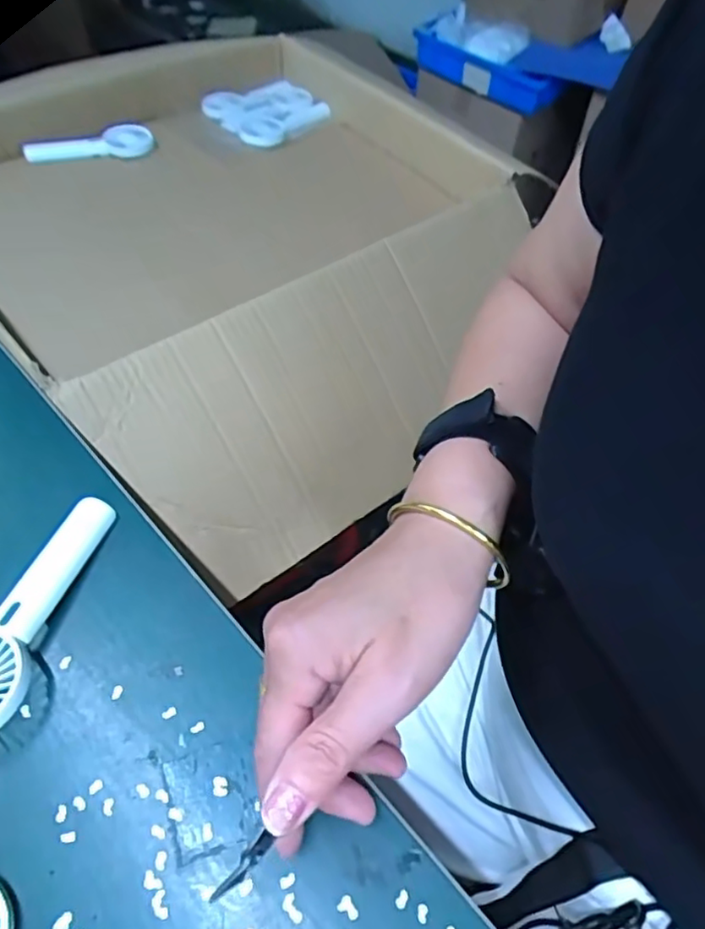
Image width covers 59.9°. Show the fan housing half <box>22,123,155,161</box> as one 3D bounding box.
[{"bbox_3d":[-0.293,-0.358,0.684,0.135,0.032,0.016,-17,58,-13],"label":"fan housing half"}]

